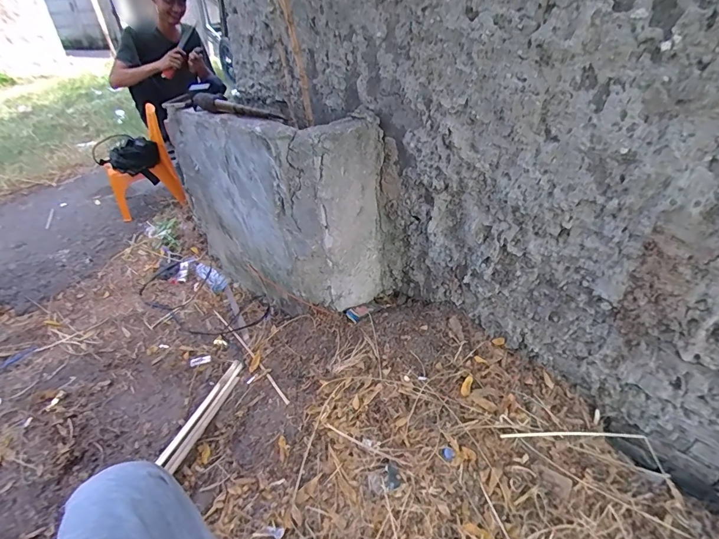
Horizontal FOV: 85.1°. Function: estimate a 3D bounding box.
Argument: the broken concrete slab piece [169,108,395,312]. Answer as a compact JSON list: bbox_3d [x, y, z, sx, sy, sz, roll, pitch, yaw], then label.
[{"bbox_3d":[-0.281,-0.215,1.265,0.720,0.559,0.275,27,45,37],"label":"broken concrete slab piece"}]

